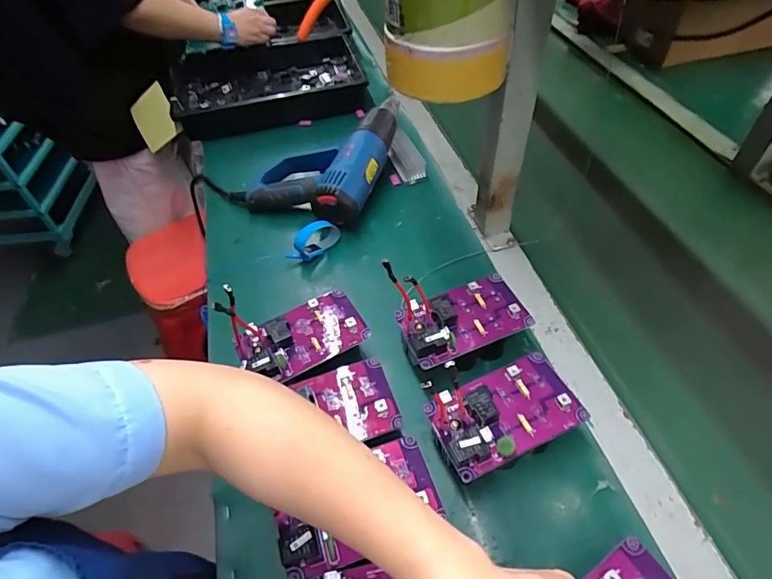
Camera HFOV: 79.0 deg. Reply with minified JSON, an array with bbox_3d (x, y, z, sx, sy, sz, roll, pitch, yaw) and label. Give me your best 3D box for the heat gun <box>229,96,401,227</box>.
[{"bbox_3d":[-0.105,-0.223,0.777,0.221,0.089,0.260,13,52,15],"label":"heat gun"}]

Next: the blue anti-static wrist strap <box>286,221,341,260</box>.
[{"bbox_3d":[-0.105,-0.071,0.672,0.025,0.053,0.085,35,60,29],"label":"blue anti-static wrist strap"}]

